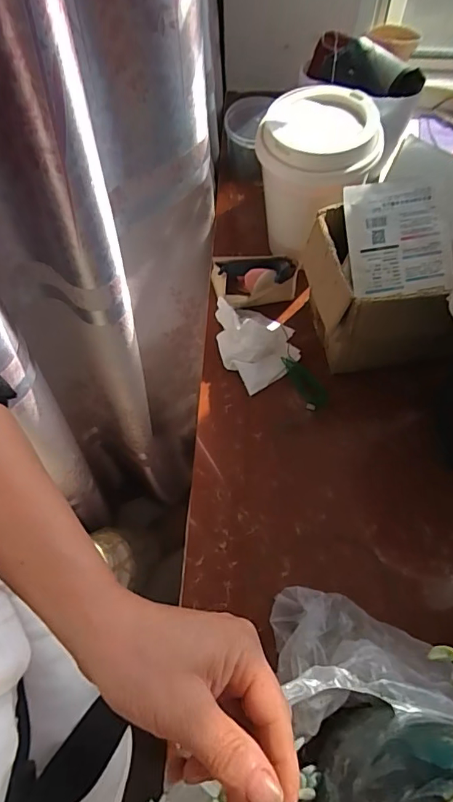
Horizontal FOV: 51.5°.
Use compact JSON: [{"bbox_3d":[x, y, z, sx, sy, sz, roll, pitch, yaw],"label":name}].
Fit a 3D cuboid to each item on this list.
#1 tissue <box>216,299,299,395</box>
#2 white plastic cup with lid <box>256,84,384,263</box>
[{"bbox_3d":[0.037,-0.086,0.614,0.103,0.050,0.122,-31,67,-13],"label":"tissue"},{"bbox_3d":[0.109,-0.276,0.600,0.136,0.164,0.133,-1,64,2],"label":"white plastic cup with lid"}]

